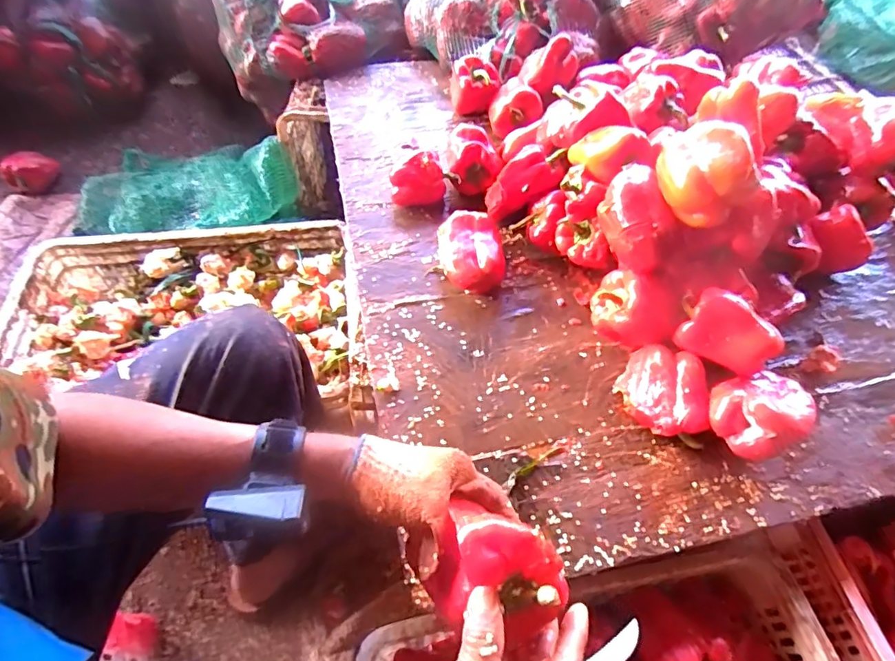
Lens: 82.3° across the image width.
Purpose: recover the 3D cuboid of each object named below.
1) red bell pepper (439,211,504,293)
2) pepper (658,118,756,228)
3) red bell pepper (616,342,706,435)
[{"bbox_3d":[0.031,-0.104,0.714,0.087,0.060,0.110,3,56,-2],"label":"red bell pepper"},{"bbox_3d":[0.287,-0.178,0.575,0.101,0.081,0.077,28,59,15],"label":"pepper"},{"bbox_3d":[0.253,0.073,0.602,0.096,0.069,0.095,25,58,13],"label":"red bell pepper"}]

